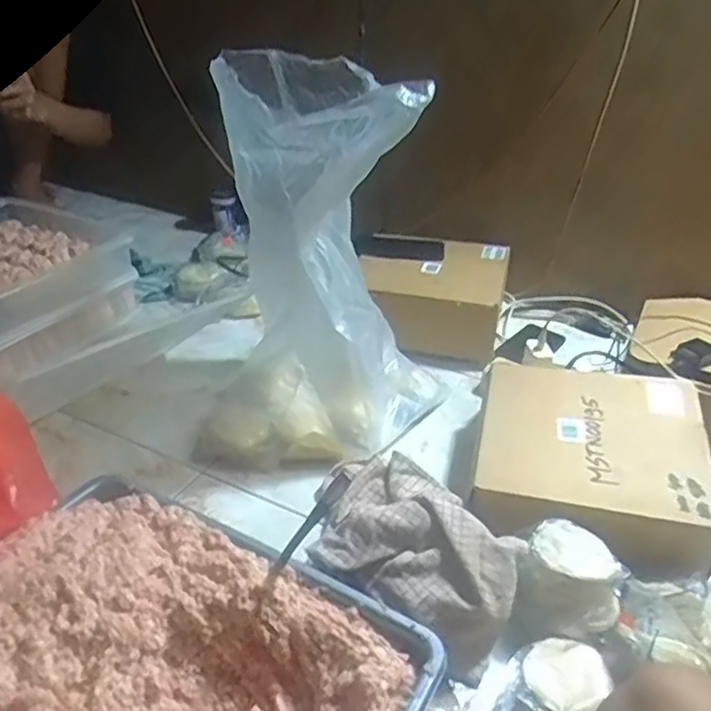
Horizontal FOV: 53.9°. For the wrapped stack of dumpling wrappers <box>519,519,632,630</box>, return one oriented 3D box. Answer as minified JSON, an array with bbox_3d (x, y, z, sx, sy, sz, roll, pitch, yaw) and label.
[{"bbox_3d":[0.217,0.221,0.699,0.097,0.058,0.096,18,35,22],"label":"wrapped stack of dumpling wrappers"}]

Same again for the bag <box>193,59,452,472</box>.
[{"bbox_3d":[-0.037,-0.114,0.899,0.305,0.460,0.260,4,32,1],"label":"bag"}]

